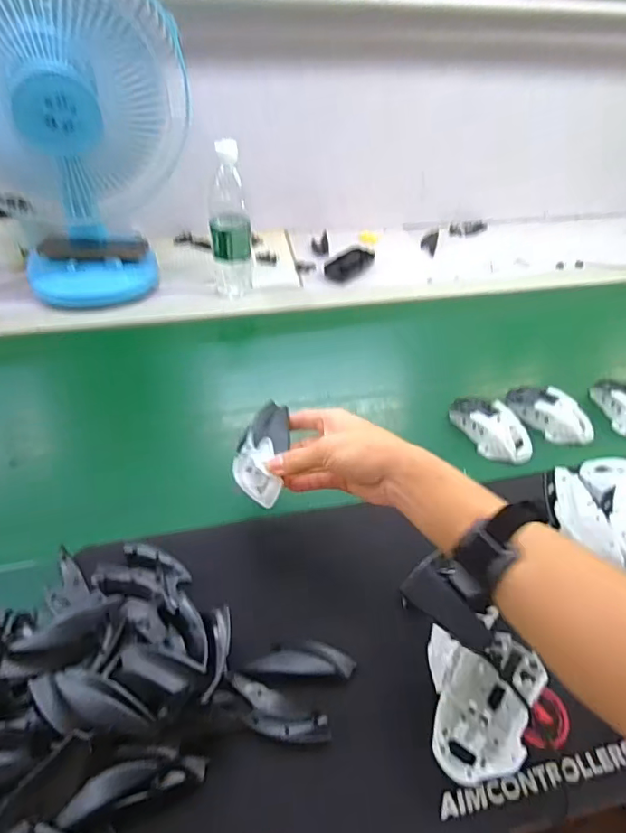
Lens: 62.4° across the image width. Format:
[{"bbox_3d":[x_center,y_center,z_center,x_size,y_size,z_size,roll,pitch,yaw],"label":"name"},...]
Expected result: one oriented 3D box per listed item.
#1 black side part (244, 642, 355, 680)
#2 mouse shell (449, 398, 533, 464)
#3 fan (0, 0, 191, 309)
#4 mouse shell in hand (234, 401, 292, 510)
[{"bbox_3d":[-0.010,0.211,0.449,0.091,0.017,0.031,1,44,-2],"label":"black side part"},{"bbox_3d":[0.227,0.013,0.662,0.058,0.036,0.113,-18,48,-20],"label":"mouse shell"},{"bbox_3d":[-0.355,-0.383,0.730,0.324,0.450,0.219,-22,49,-24],"label":"fan"},{"bbox_3d":[-0.048,0.031,0.482,0.049,0.031,0.099,7,67,3],"label":"mouse shell in hand"}]

